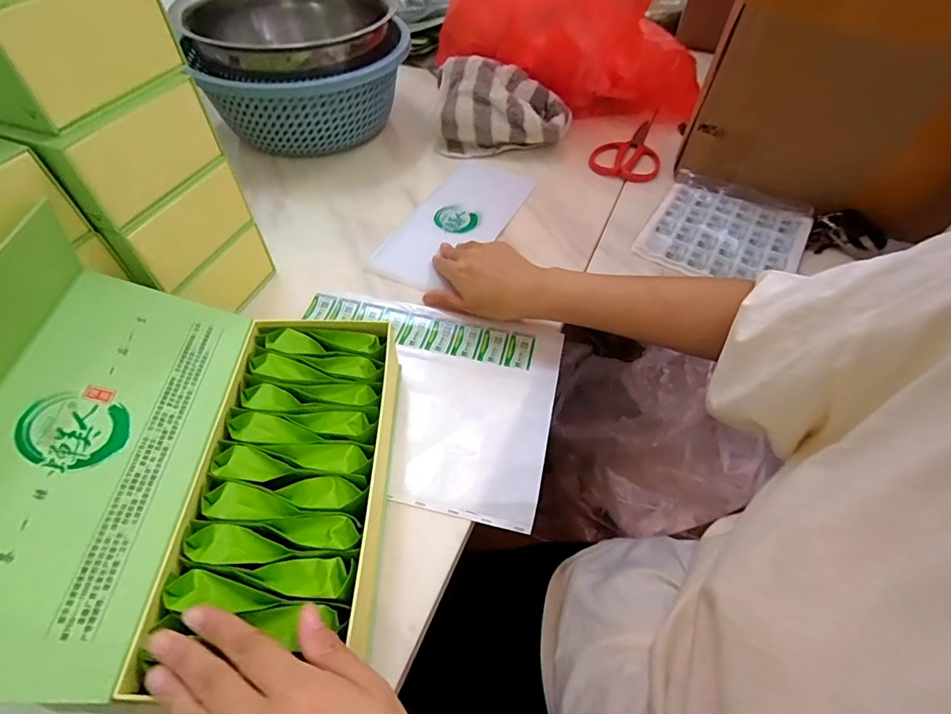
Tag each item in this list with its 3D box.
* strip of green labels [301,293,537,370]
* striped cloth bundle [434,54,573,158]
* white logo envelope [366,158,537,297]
[{"bbox_3d":[-0.060,-0.028,0.473,0.237,0.011,0.040,12,54,8],"label":"strip of green labels"},{"bbox_3d":[0.042,-0.364,0.683,0.198,0.088,0.123,3,53,1],"label":"striped cloth bundle"},{"bbox_3d":[-0.019,-0.178,0.589,0.109,0.010,0.270,23,55,12],"label":"white logo envelope"}]

